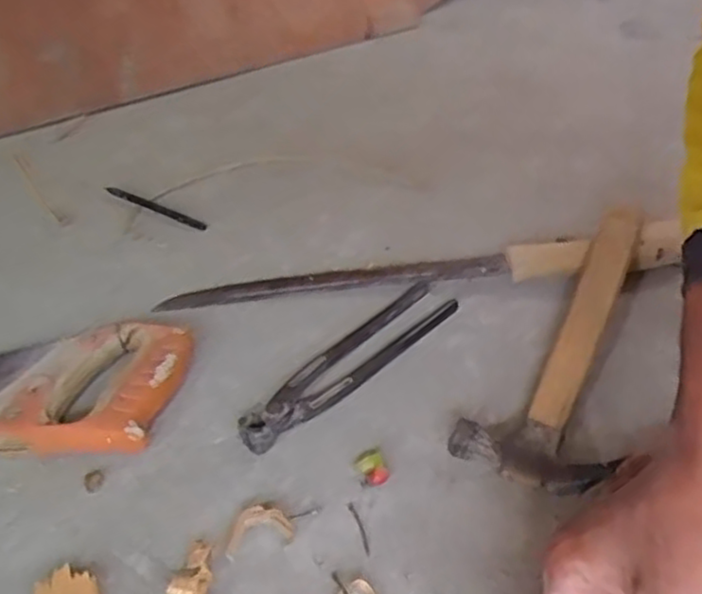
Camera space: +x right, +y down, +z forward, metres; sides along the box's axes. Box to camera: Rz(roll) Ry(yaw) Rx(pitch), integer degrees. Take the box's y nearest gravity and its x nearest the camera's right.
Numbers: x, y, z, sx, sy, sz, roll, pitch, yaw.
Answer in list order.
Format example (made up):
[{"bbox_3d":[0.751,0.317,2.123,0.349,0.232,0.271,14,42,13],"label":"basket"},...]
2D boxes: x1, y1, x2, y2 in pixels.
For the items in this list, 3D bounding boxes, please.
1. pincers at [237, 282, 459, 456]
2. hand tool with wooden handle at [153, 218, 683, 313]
[{"bbox_3d":[-0.003,0.044,0.530,0.195,0.020,0.044,-36,49,-29],"label":"pincers"},{"bbox_3d":[0.050,-0.023,0.587,0.405,0.031,0.034,-5,41,3],"label":"hand tool with wooden handle"}]

